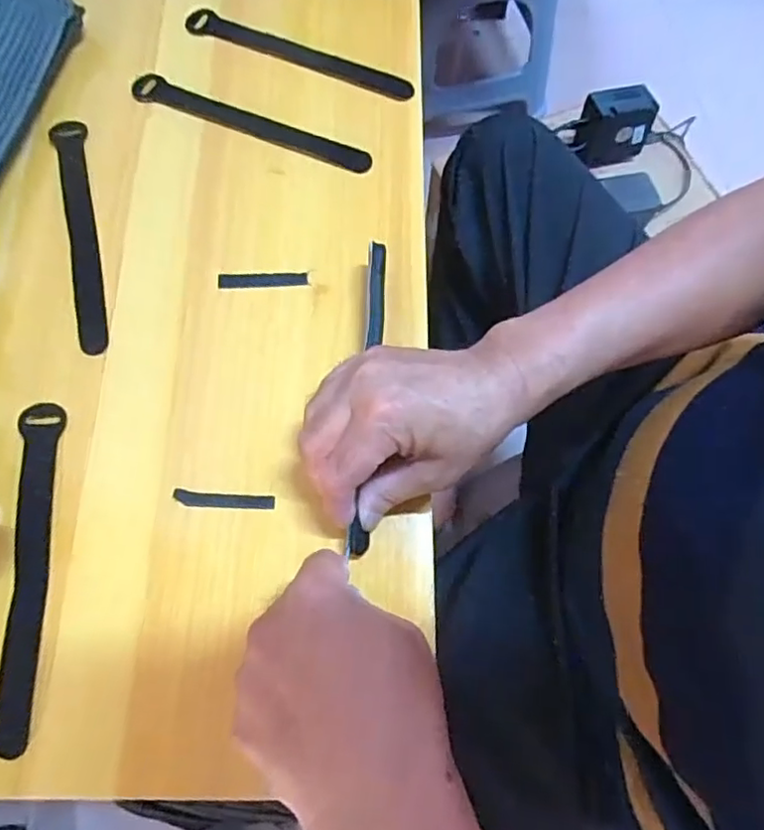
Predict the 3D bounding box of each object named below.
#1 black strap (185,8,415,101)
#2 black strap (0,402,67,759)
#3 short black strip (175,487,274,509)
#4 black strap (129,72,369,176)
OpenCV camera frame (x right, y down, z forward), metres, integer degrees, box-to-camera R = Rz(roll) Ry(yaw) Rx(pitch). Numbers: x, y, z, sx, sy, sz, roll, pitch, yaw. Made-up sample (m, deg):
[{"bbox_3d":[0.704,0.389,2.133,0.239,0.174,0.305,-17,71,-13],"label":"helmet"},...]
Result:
[{"bbox_3d":[-0.068,-0.300,0.503,0.201,0.006,0.025,21,71,7],"label":"black strap"},{"bbox_3d":[-0.207,0.088,0.359,0.024,0.011,0.195,-5,70,-2],"label":"black strap"},{"bbox_3d":[-0.096,0.052,0.372,0.061,0.004,0.010,4,70,1],"label":"short black strip"},{"bbox_3d":[-0.100,-0.226,0.472,0.196,0.006,0.025,21,71,5],"label":"black strap"}]

